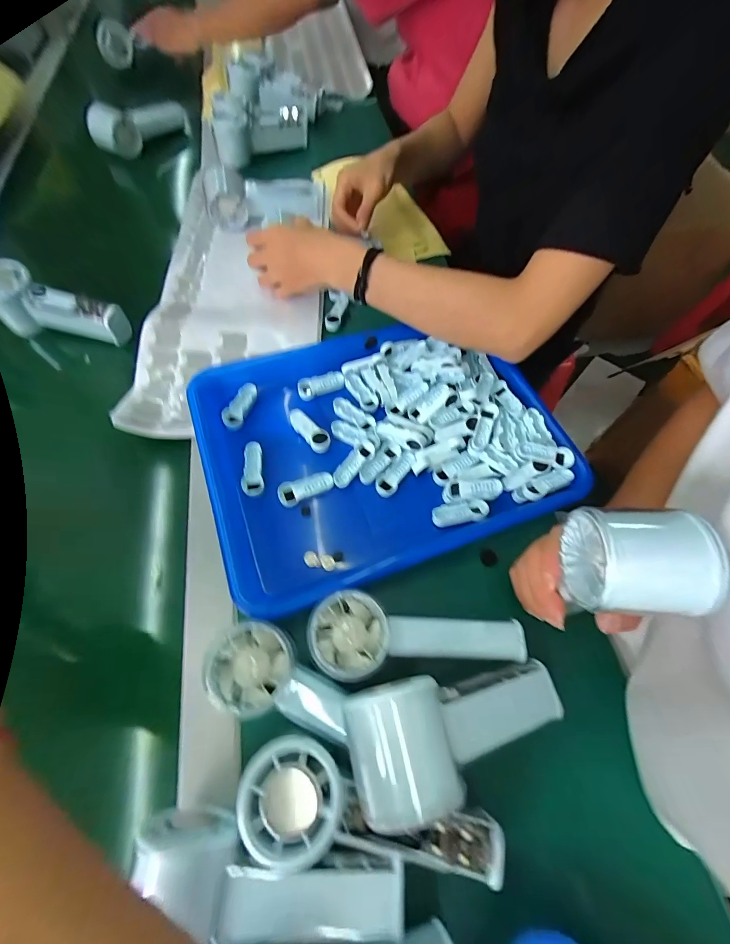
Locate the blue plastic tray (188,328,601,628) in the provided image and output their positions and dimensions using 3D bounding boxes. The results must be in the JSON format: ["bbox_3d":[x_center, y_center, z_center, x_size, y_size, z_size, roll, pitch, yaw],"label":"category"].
[{"bbox_3d":[0.018,-0.031,0.370,0.335,0.041,0.243,-18,64,-9],"label":"blue plastic tray"}]

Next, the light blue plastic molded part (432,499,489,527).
[{"bbox_3d":[0.087,0.037,0.347,0.052,0.010,0.020,-8,63,-4],"label":"light blue plastic molded part"}]

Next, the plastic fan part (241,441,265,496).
[{"bbox_3d":[-0.102,-0.004,0.349,0.017,0.008,0.050,-3,76,-1],"label":"plastic fan part"}]

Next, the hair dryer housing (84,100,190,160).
[{"bbox_3d":[-0.351,-0.534,0.597,0.146,0.071,0.055,-11,63,-5],"label":"hair dryer housing"}]

